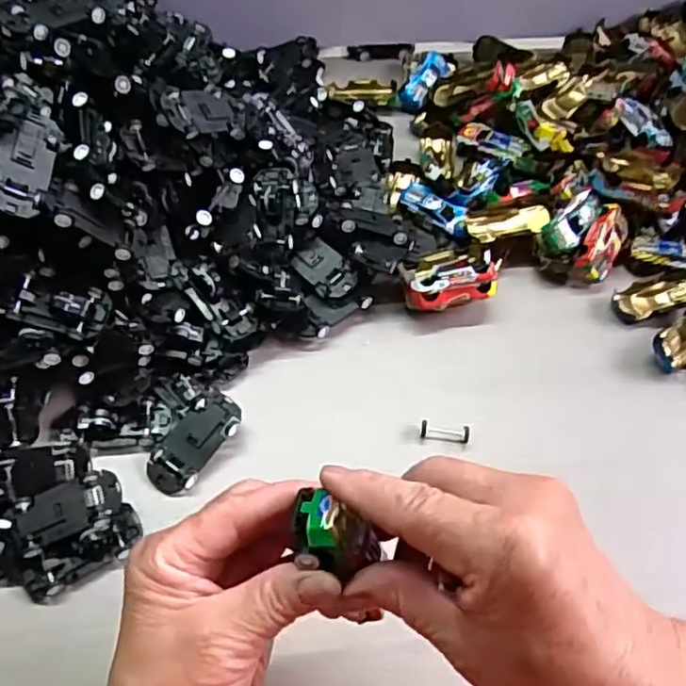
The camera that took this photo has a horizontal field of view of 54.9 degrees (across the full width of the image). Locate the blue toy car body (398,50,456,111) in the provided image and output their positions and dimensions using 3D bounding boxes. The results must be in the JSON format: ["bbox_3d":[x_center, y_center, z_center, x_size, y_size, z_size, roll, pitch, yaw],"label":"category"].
[{"bbox_3d":[0.077,-0.239,0.599,0.028,0.015,0.067,30,72,17],"label":"blue toy car body"}]

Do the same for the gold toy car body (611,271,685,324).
[{"bbox_3d":[0.226,-0.033,0.475,0.060,0.014,0.033,-18,58,-14],"label":"gold toy car body"}]

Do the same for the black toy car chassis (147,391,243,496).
[{"bbox_3d":[-0.090,0.060,0.399,0.033,0.009,0.065,29,72,22],"label":"black toy car chassis"}]

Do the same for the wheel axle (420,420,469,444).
[{"bbox_3d":[0.064,0.055,0.412,0.030,0.012,0.010,7,55,2],"label":"wheel axle"}]

